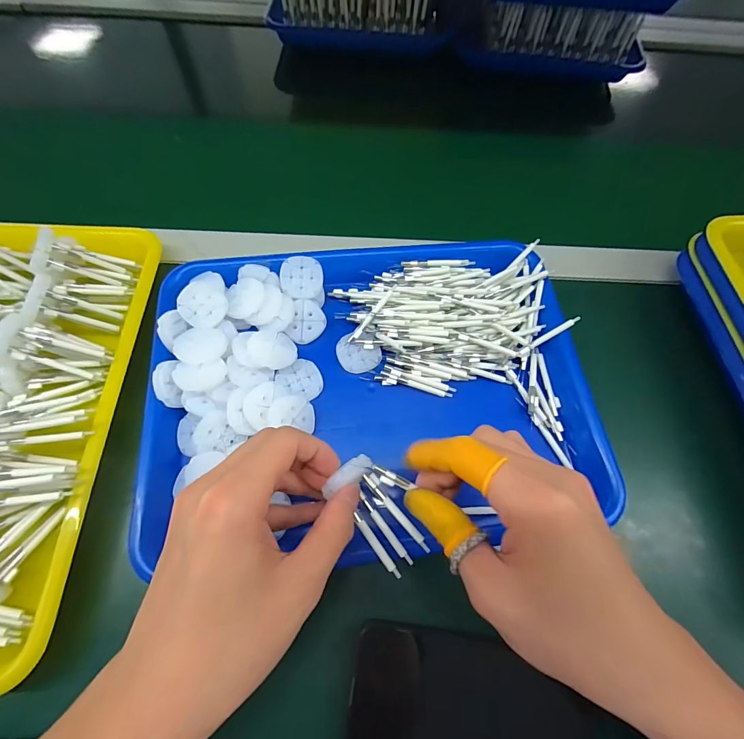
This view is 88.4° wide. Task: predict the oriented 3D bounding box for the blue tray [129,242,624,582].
[{"bbox_3d":[0.004,0.002,0.298,0.329,0.040,0.227,-5,66,-5],"label":"blue tray"}]

